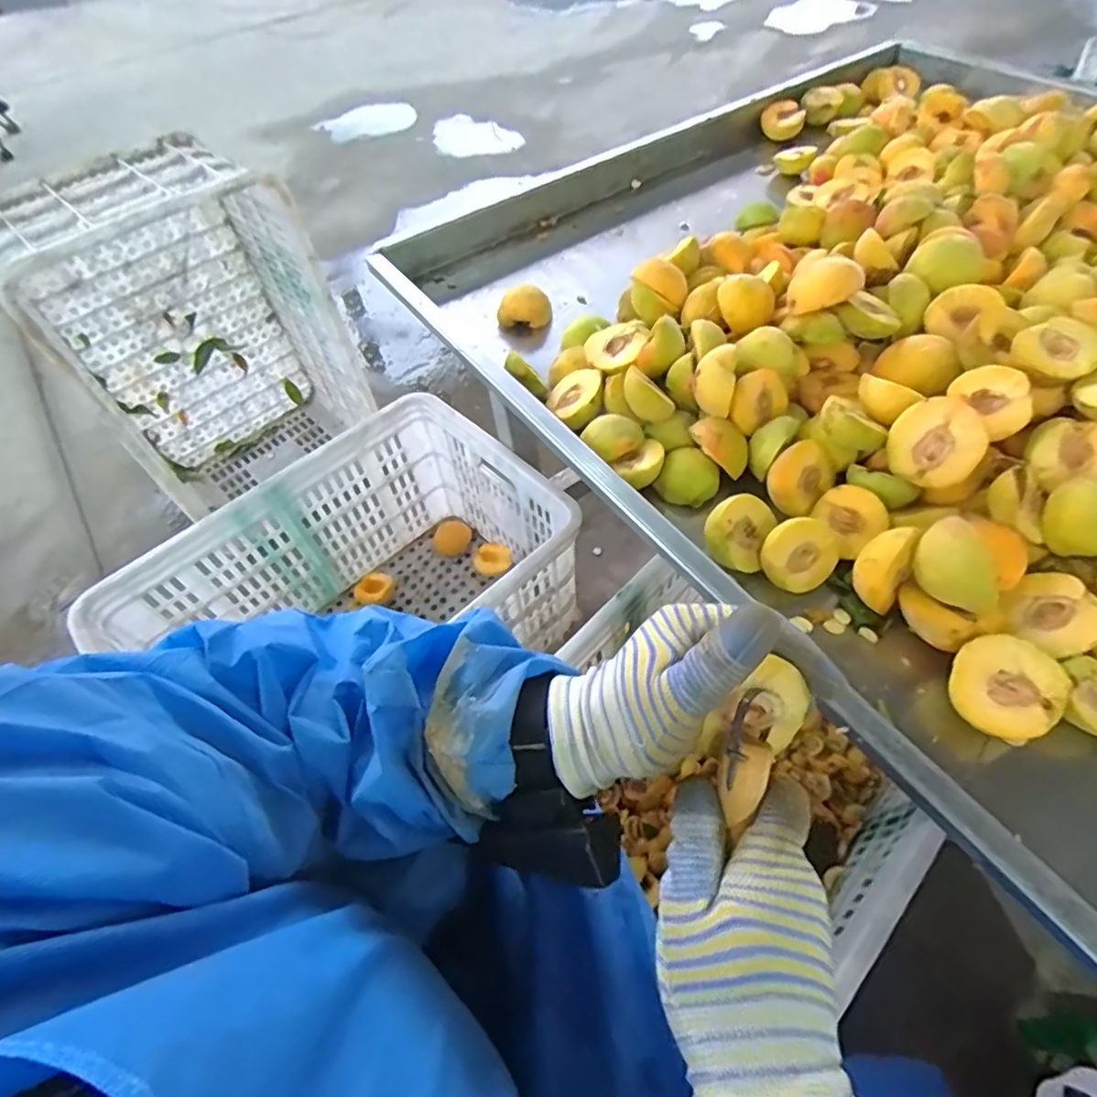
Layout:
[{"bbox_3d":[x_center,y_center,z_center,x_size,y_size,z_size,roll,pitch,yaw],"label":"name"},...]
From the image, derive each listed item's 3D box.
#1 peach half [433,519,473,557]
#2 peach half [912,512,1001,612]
[{"bbox_3d":[-0.167,-0.019,1.024,0.068,0.029,0.068,-17,55,-7],"label":"peach half"},{"bbox_3d":[0.292,0.013,0.422,0.032,0.058,0.062,-24,56,-12],"label":"peach half"}]

